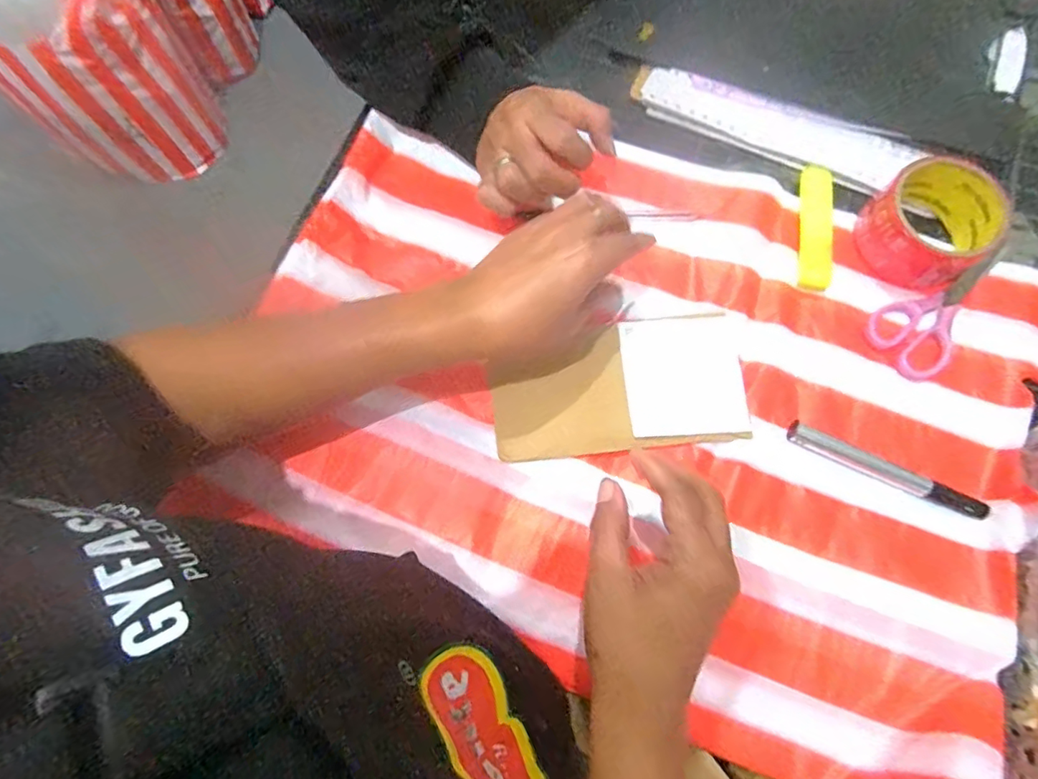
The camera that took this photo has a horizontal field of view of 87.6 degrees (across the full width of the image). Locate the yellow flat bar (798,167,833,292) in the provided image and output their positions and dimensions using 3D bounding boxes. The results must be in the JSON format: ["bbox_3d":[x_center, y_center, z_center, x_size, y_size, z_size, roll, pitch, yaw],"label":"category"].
[{"bbox_3d":[0.240,-0.131,0.437,0.025,0.008,0.114,12,74,3],"label":"yellow flat bar"}]

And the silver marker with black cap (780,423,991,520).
[{"bbox_3d":[0.258,0.059,0.380,0.137,0.011,0.017,26,76,7],"label":"silver marker with black cap"}]

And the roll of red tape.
[{"bbox_3d":[0.318,-0.126,0.418,0.089,0.043,0.087,0,74,0],"label":"roll of red tape"}]

